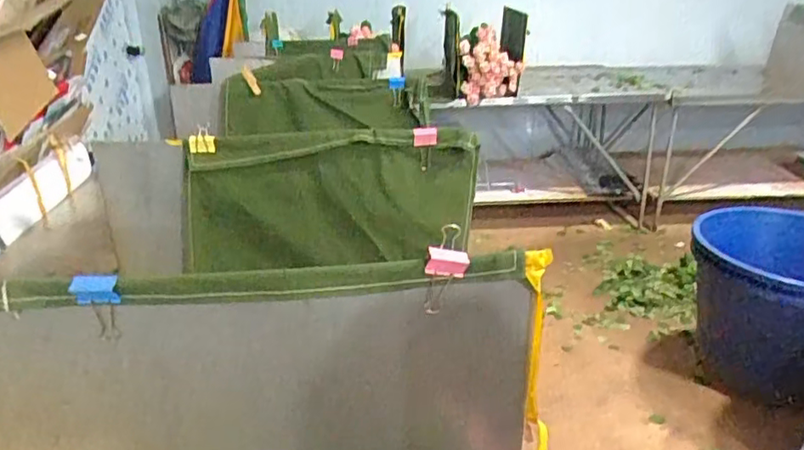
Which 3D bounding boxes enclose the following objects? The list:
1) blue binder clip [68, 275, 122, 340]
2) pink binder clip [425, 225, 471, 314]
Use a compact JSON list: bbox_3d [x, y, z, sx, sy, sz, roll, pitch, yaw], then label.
[{"bbox_3d":[-0.235,0.065,0.479,0.033,0.058,0.011,-4,23,-7],"label":"blue binder clip"},{"bbox_3d":[0.036,0.037,0.500,0.033,0.078,0.016,-7,23,-14],"label":"pink binder clip"}]

